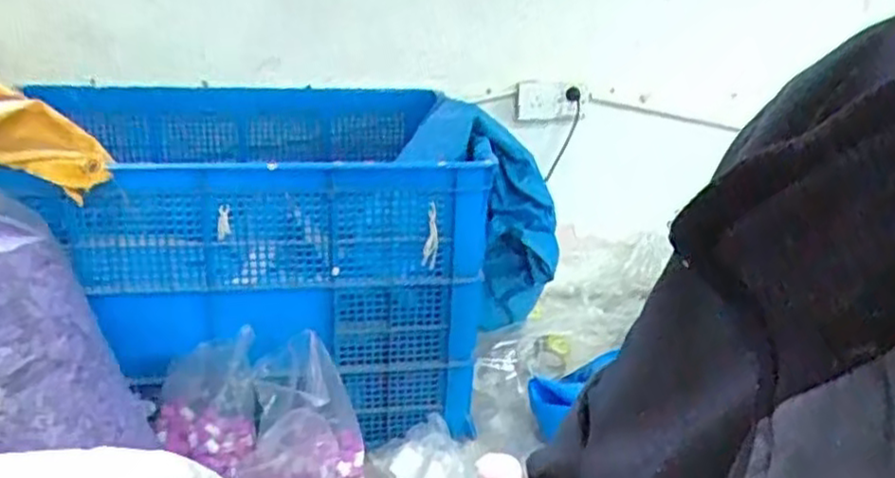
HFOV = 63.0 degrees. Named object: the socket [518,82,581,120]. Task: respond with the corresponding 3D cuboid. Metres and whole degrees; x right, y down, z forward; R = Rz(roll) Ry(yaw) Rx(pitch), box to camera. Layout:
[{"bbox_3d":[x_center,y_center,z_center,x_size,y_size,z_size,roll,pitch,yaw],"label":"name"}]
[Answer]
[{"bbox_3d":[0.247,-0.340,1.782,0.158,0.091,0.040,-6,24,-15],"label":"socket"}]

